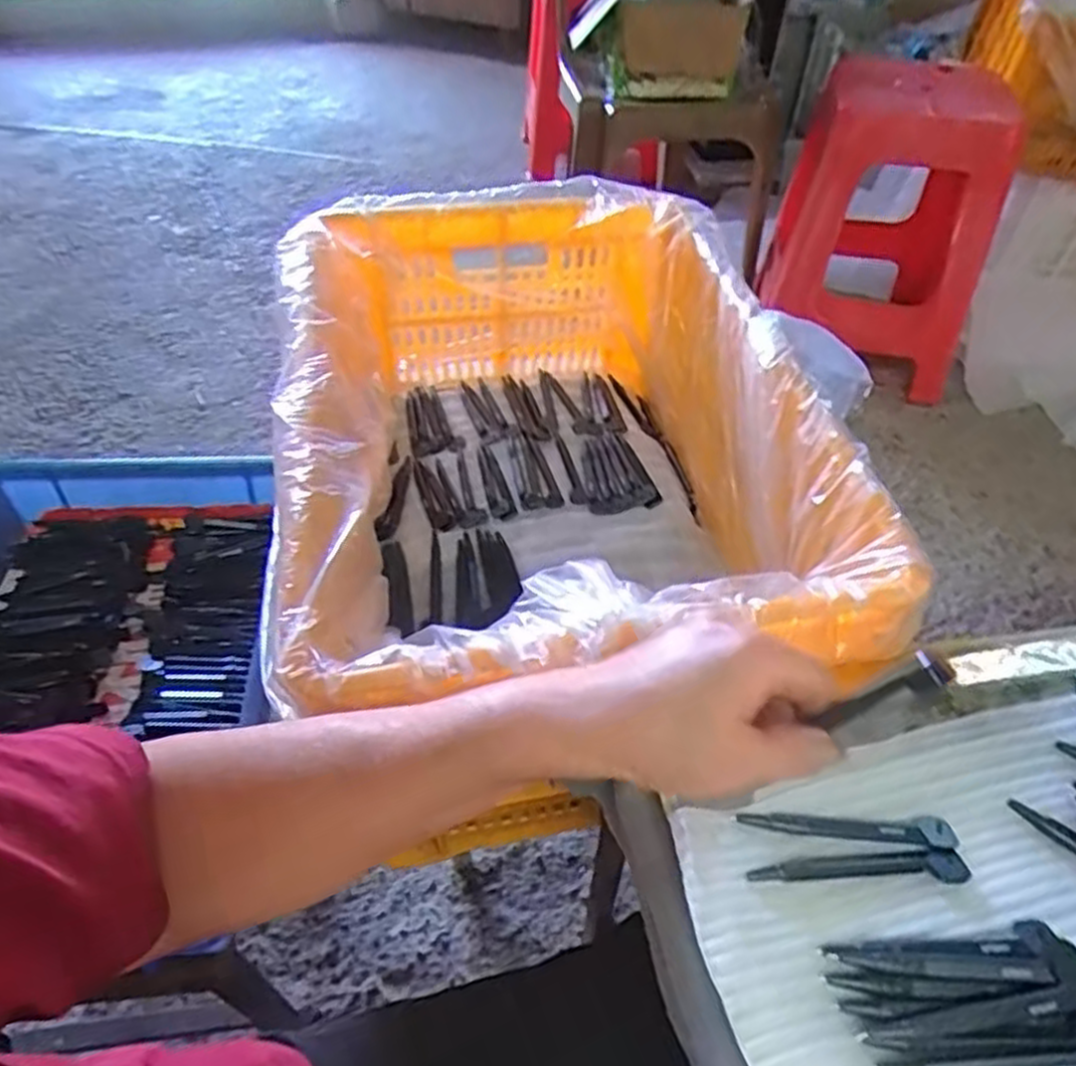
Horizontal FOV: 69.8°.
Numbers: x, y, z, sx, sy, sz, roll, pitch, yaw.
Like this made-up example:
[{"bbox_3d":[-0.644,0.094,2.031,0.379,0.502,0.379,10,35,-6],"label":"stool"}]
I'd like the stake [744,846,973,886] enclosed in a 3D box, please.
[{"bbox_3d":[0.141,0.146,0.340,0.097,0.005,0.015,1,47,-2],"label":"stake"}]

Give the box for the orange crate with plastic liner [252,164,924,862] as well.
[{"bbox_3d":[-0.002,-0.044,0.626,0.343,0.255,0.482,-7,48,-8],"label":"orange crate with plastic liner"}]

